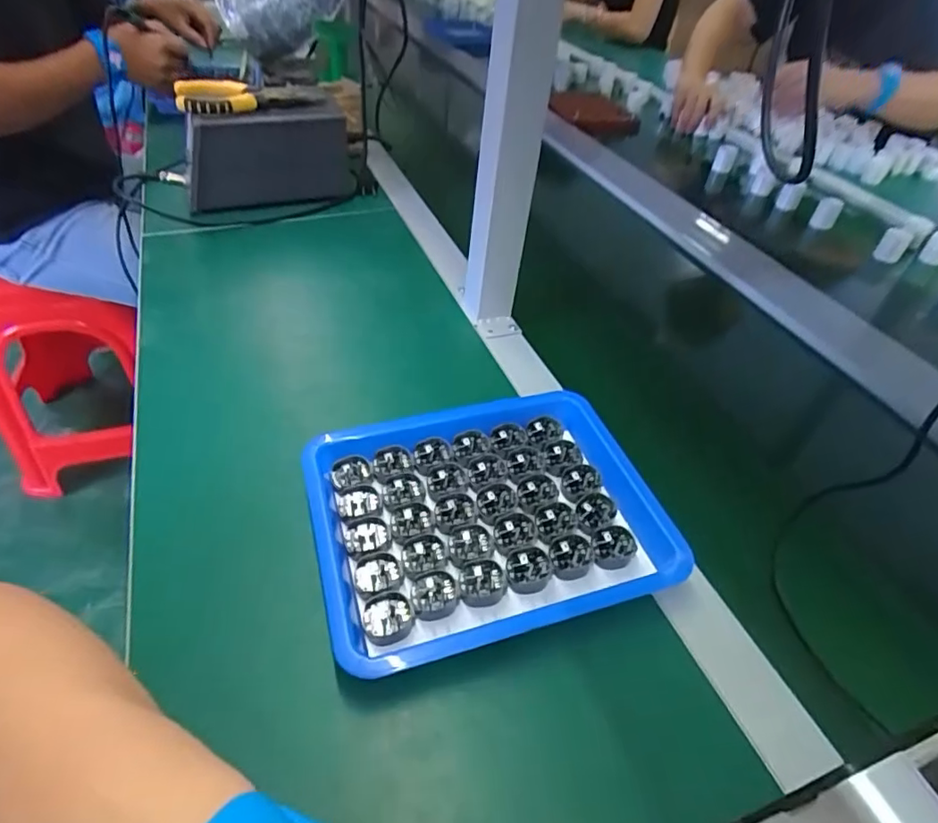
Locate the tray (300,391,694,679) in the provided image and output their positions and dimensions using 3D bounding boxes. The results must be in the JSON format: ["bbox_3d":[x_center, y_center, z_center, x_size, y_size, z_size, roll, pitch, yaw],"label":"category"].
[{"bbox_3d":[0.015,0.064,0.363,0.222,0.026,0.167,-8,45,-17],"label":"tray"}]

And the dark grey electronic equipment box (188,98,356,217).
[{"bbox_3d":[-0.238,-0.303,0.662,0.187,0.106,0.029,-13,45,-15],"label":"dark grey electronic equipment box"}]

